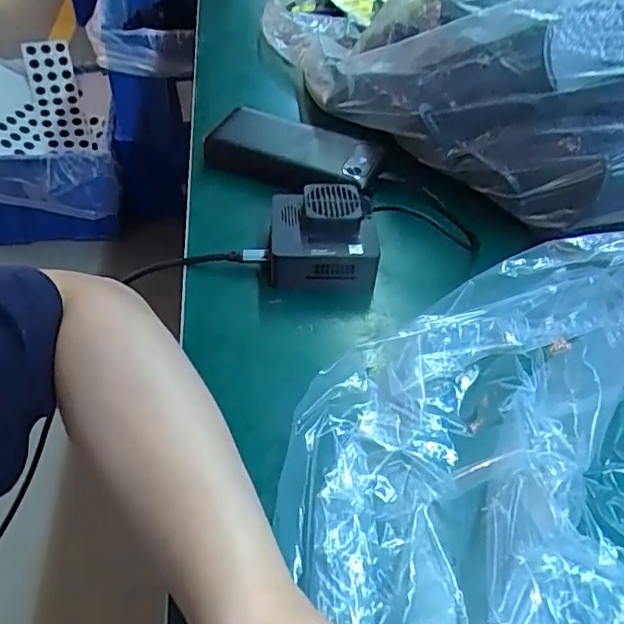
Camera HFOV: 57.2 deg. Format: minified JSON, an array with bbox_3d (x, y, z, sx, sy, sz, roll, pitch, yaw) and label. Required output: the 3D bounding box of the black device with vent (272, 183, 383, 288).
[{"bbox_3d":[0.009,-0.055,0.425,0.077,0.047,0.071,2,48,-3],"label":"black device with vent"}]

